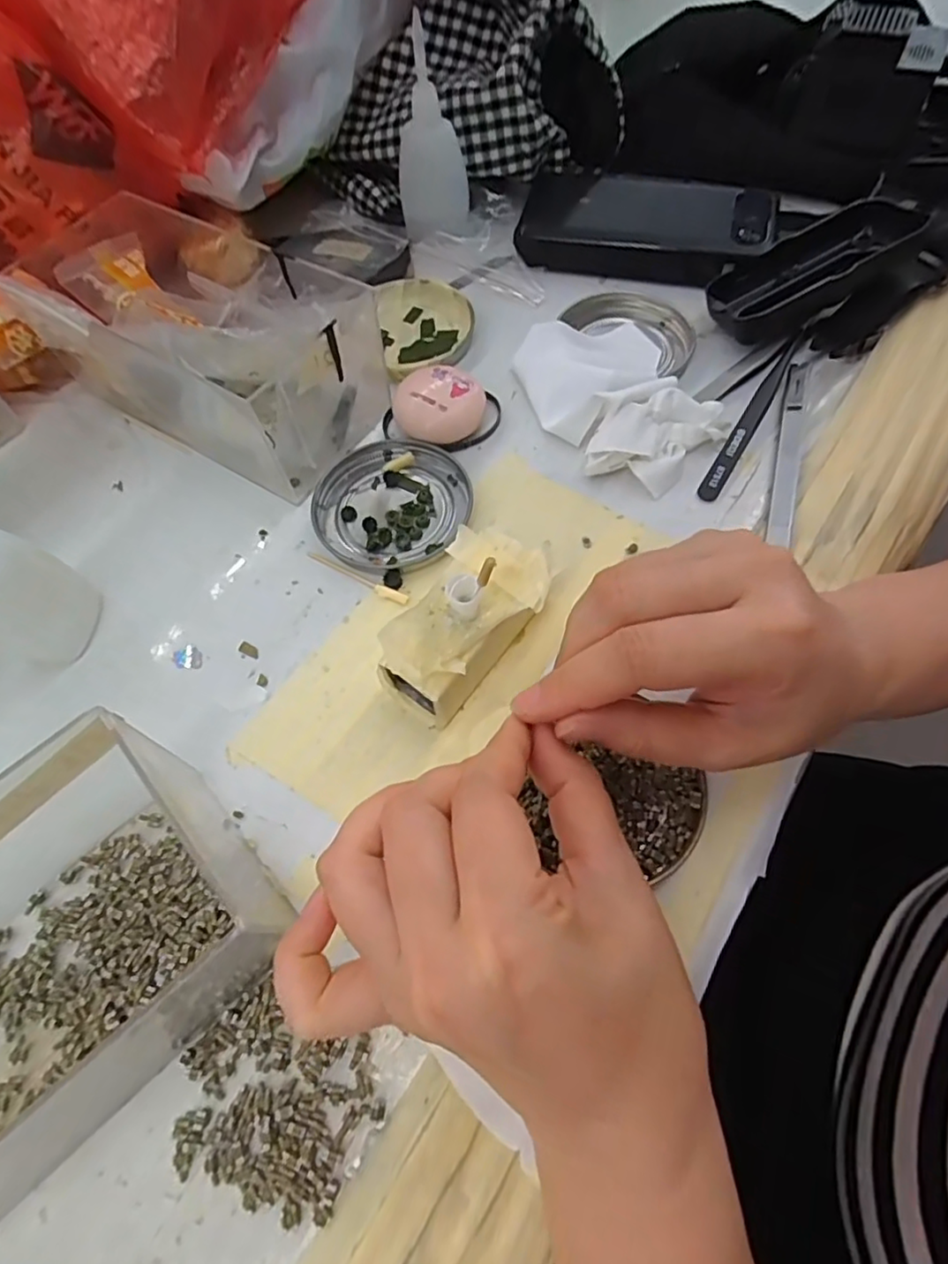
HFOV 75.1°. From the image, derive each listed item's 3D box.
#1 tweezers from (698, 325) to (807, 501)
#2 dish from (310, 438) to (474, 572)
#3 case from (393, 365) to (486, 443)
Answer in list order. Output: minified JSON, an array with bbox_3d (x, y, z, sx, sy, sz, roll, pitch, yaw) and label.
[{"bbox_3d":[0.151,-0.120,0.329,0.011,0.008,0.129,29,68,16],"label":"tweezers"},{"bbox_3d":[-0.043,-0.066,0.316,0.076,0.007,0.076,-1,63,3],"label":"dish"},{"bbox_3d":[-0.019,-0.120,0.332,0.047,0.023,0.038,8,64,7],"label":"case"}]

